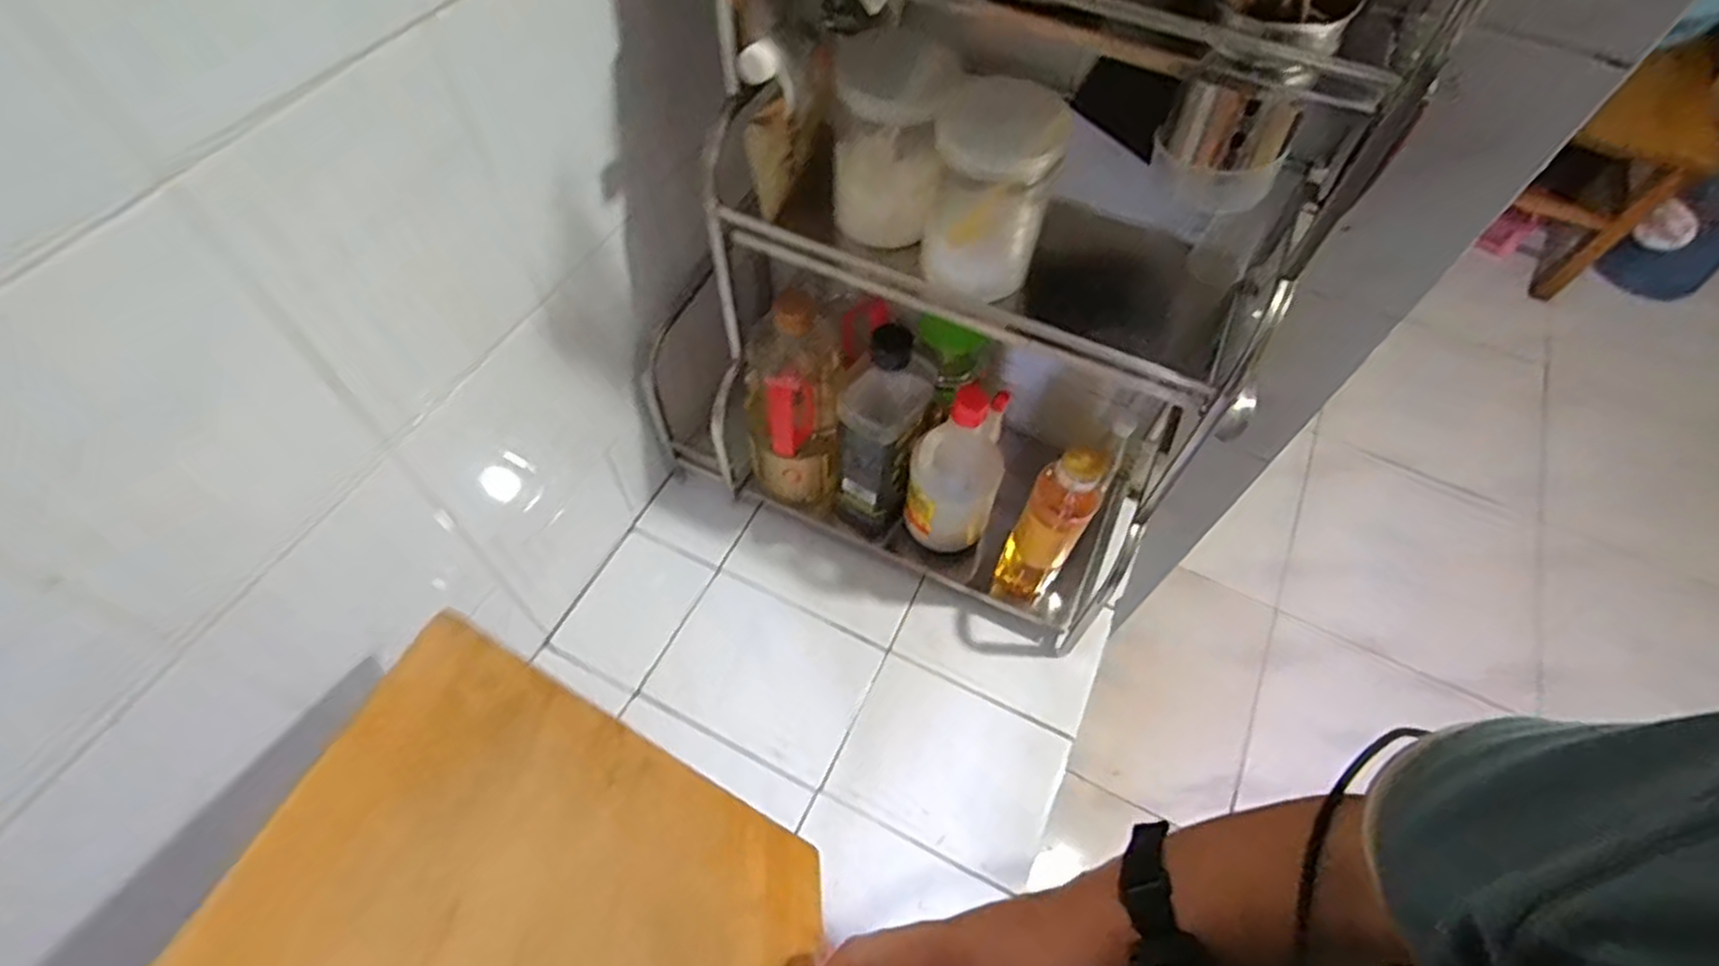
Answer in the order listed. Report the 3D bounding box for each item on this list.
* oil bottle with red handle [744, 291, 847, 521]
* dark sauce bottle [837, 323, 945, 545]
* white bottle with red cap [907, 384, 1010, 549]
[{"bbox_3d":[-0.061,-0.070,0.733,0.087,0.243,0.087,-3,58,-5],"label":"oil bottle with red handle"},{"bbox_3d":[0.027,-0.044,0.718,0.078,0.257,0.086,16,59,7],"label":"dark sauce bottle"},{"bbox_3d":[0.094,-0.012,0.722,0.081,0.187,0.069,16,59,6],"label":"white bottle with red cap"}]

